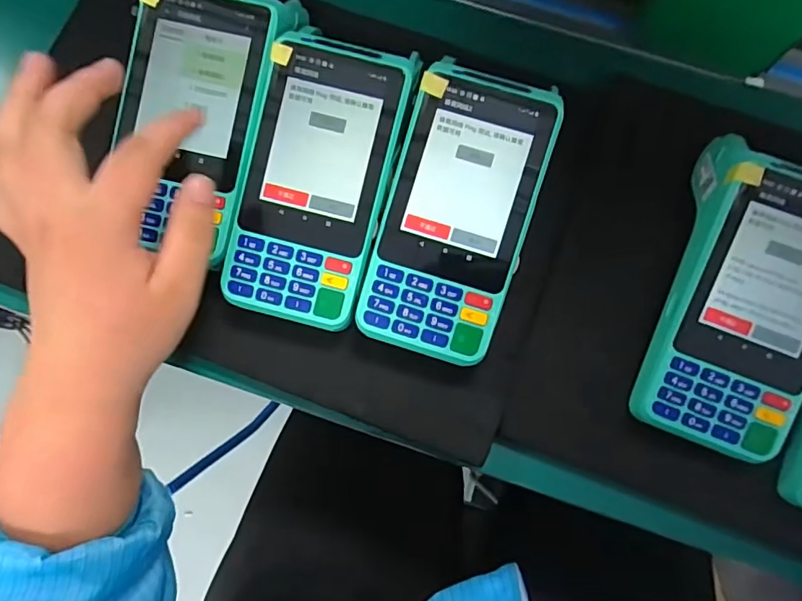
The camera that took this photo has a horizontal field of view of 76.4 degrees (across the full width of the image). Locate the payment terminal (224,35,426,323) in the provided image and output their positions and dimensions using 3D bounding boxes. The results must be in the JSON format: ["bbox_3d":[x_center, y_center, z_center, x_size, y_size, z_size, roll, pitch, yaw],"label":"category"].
[{"bbox_3d":[-0.046,-0.061,0.282,0.079,0.067,0.144,14,75,2],"label":"payment terminal"}]

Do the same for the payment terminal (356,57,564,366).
[{"bbox_3d":[0.031,-0.042,0.278,0.078,0.064,0.145,16,76,2],"label":"payment terminal"}]

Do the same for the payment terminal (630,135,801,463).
[{"bbox_3d":[0.184,0.003,0.271,0.079,0.063,0.150,21,76,4],"label":"payment terminal"}]

